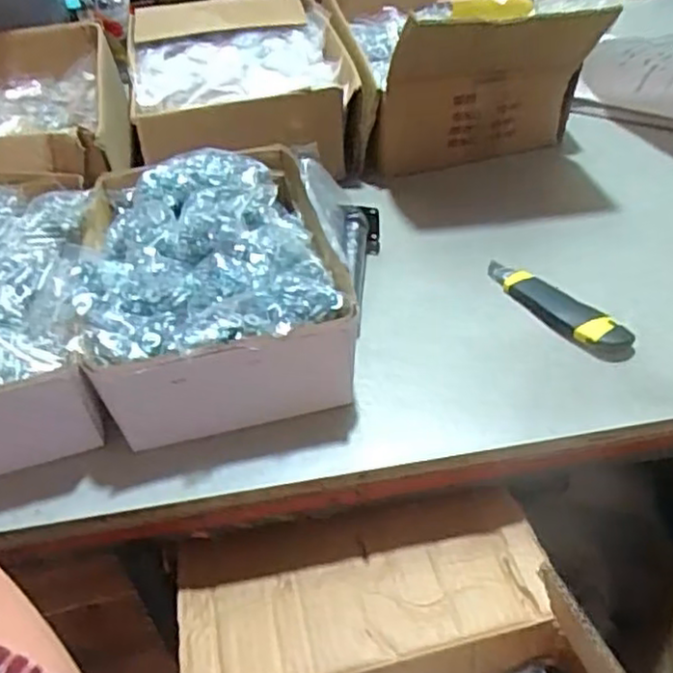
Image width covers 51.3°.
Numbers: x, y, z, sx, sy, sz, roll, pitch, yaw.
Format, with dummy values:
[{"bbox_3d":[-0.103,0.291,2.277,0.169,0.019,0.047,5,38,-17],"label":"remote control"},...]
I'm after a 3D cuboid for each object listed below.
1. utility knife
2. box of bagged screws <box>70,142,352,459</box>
[{"bbox_3d":[0.214,-0.033,0.697,0.040,0.017,0.161,-35,53,-26],"label":"utility knife"},{"bbox_3d":[-0.118,-0.058,0.675,0.228,0.130,0.288,-11,46,-6],"label":"box of bagged screws"}]

